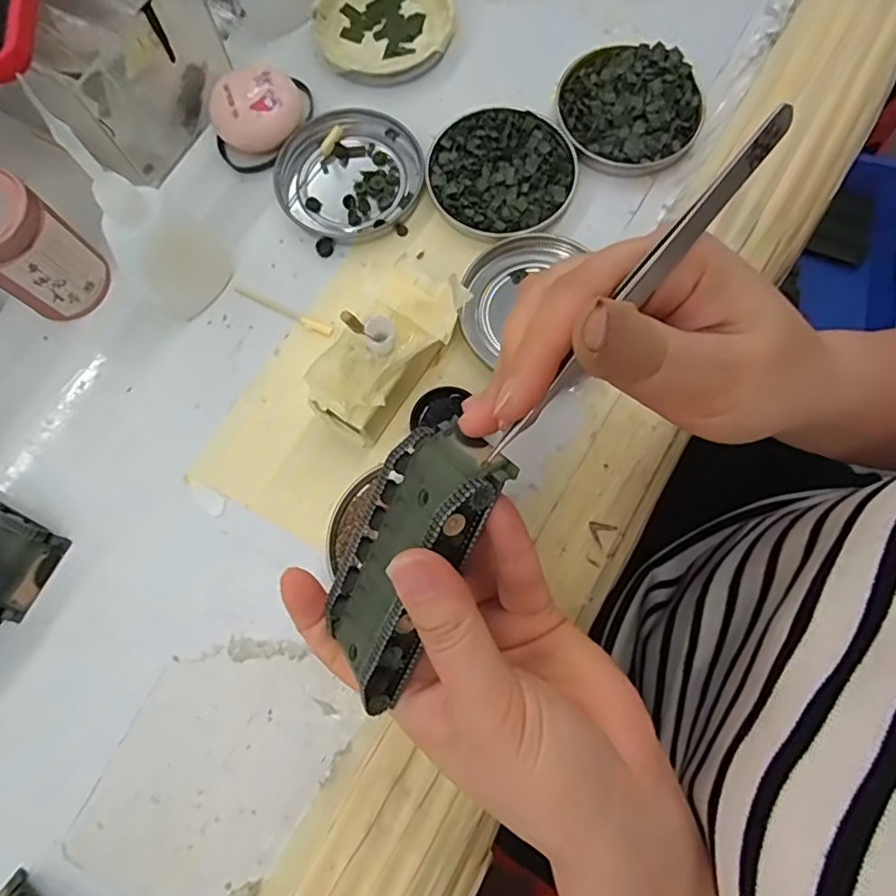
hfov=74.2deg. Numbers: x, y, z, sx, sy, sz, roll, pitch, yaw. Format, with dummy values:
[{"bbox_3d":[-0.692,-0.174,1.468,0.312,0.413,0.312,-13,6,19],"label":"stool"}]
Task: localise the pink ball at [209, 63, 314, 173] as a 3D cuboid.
[{"bbox_3d":[-0.101,-0.181,0.324,0.057,0.024,0.043,-23,77,-4],"label":"pink ball"}]

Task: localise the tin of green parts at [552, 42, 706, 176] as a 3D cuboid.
[{"bbox_3d":[0.098,-0.186,0.323,0.077,0.012,0.077,0,77,1],"label":"tin of green parts"}]

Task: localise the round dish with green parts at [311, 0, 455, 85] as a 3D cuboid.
[{"bbox_3d":[-0.038,-0.248,0.346,0.079,0.012,0.071,3,77,2],"label":"round dish with green parts"}]

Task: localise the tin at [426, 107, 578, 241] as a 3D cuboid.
[{"bbox_3d":[0.029,-0.148,0.318,0.078,0.009,0.074,0,77,1],"label":"tin"}]

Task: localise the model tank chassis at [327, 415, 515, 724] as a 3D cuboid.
[{"bbox_3d":[-0.014,0.038,0.209,0.052,0.021,0.095,43,115,49],"label":"model tank chassis"}]

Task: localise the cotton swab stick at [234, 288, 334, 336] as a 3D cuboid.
[{"bbox_3d":[-0.087,-0.072,0.309,0.059,0.004,0.006,24,79,7],"label":"cotton swab stick"}]

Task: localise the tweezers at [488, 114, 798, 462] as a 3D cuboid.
[{"bbox_3d":[0.055,-0.046,0.179,0.008,0.009,0.128,41,101,10],"label":"tweezers"}]

